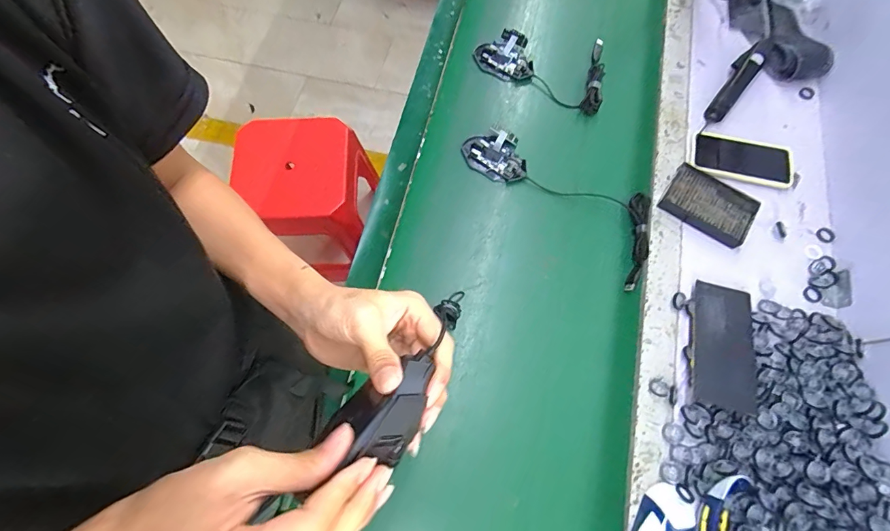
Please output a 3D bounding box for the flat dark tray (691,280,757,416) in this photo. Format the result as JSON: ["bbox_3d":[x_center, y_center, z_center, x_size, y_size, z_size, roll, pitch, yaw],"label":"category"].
[{"bbox_3d":[0.398,0.112,0.582,0.076,0.014,0.182,8,62,18],"label":"flat dark tray"}]

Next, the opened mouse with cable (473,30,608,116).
[{"bbox_3d":[0.175,-0.372,0.760,0.238,0.030,0.156,12,71,5],"label":"opened mouse with cable"}]

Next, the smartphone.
[{"bbox_3d":[0.512,-0.183,0.700,0.157,0.011,0.078,17,71,6],"label":"smartphone"}]

